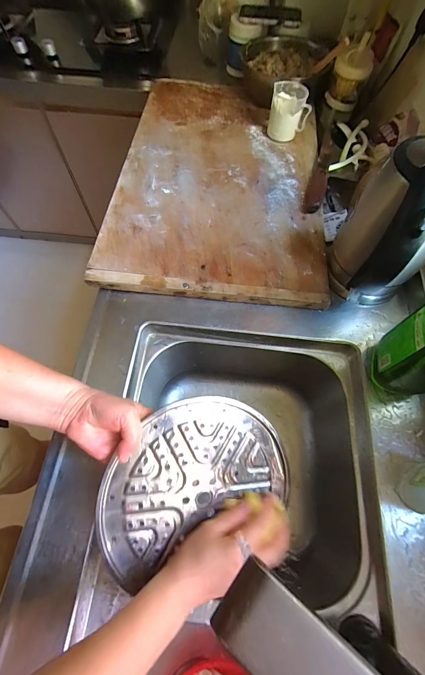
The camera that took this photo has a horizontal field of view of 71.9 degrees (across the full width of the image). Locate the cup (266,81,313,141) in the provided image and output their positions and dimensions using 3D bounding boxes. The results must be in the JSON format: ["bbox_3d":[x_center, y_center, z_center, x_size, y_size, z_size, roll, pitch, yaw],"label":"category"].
[{"bbox_3d":[0.170,-0.514,0.673,0.077,0.088,0.073,-10,68,-6],"label":"cup"}]

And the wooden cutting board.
[{"bbox_3d":[0.020,-0.358,0.644,0.427,0.023,0.620,6,68,1],"label":"wooden cutting board"}]

